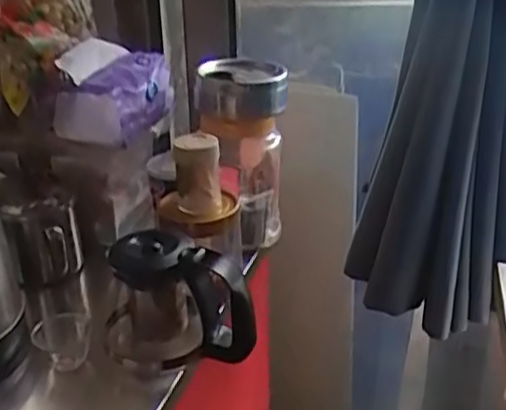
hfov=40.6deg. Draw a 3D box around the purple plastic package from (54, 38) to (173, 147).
[{"bbox_3d":[-0.143,-0.124,0.726,0.080,0.089,0.109,17,32,33],"label":"purple plastic package"}]

